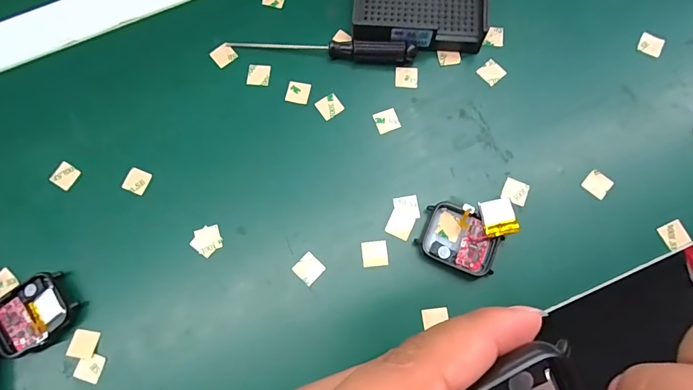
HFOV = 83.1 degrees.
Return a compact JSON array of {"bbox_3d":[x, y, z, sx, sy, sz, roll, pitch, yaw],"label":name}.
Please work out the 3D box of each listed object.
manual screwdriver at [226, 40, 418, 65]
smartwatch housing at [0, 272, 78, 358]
[{"bbox_3d":[-0.018,-0.102,0.271,0.130,0.015,0.013,5,78,2],"label":"manual screwdriver"},{"bbox_3d":[-0.188,0.072,0.234,0.046,0.011,0.038,-36,79,-7],"label":"smartwatch housing"}]

